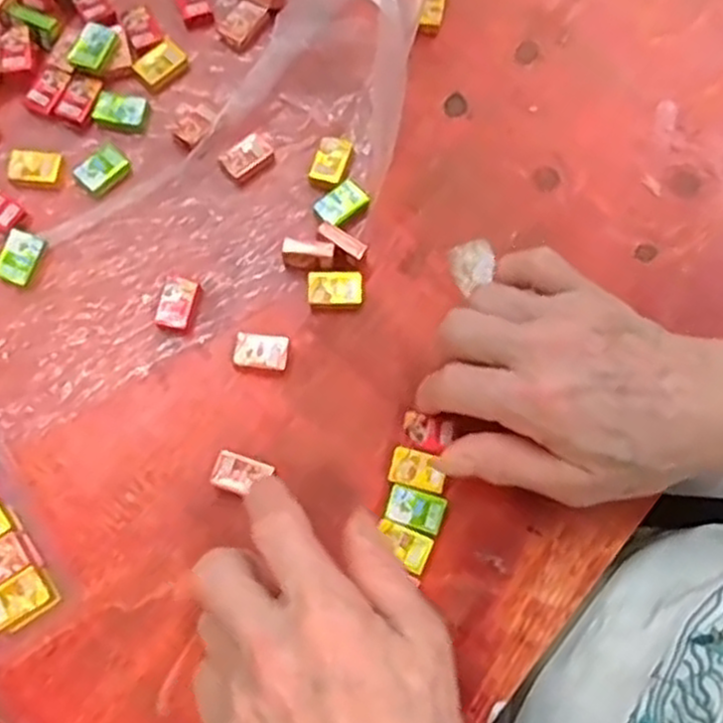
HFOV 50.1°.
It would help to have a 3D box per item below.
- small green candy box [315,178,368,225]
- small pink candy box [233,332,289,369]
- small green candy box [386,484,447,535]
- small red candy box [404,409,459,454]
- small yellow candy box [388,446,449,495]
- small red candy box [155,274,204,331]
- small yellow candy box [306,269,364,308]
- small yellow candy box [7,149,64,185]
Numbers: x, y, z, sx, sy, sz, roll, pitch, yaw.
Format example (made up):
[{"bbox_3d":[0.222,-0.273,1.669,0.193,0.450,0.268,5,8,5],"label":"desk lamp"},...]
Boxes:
[{"bbox_3d":[-0.010,-0.079,0.388,0.025,0.009,0.016,-40,79,-11],"label":"small green candy box"},{"bbox_3d":[-0.047,-0.005,0.368,0.026,0.010,0.016,7,75,1],"label":"small pink candy box"},{"bbox_3d":[0.025,0.066,0.347,0.025,0.005,0.016,18,75,4],"label":"small green candy box"},{"bbox_3d":[0.031,0.032,0.354,0.024,0.006,0.015,19,75,4],"label":"small red candy box"},{"bbox_3d":[0.026,0.049,0.352,0.025,0.004,0.016,16,75,3],"label":"small yellow candy box"},{"bbox_3d":[-0.088,-0.028,0.373,0.017,0.008,0.026,13,75,3],"label":"small red candy box"},{"bbox_3d":[-0.013,-0.035,0.378,0.026,0.008,0.018,-1,75,-1],"label":"small yellow candy box"},{"bbox_3d":[-0.165,-0.098,0.391,0.025,0.008,0.018,7,75,1],"label":"small yellow candy box"}]

